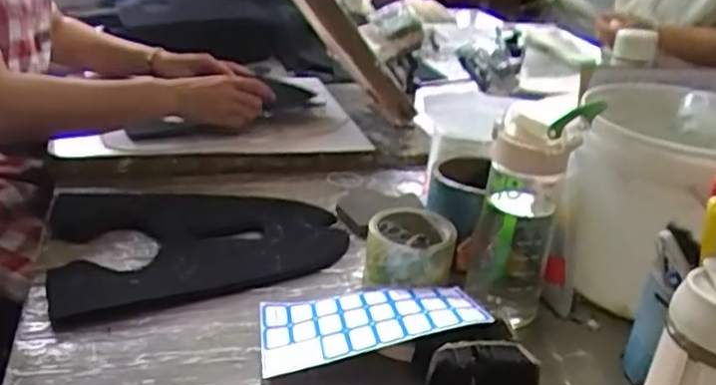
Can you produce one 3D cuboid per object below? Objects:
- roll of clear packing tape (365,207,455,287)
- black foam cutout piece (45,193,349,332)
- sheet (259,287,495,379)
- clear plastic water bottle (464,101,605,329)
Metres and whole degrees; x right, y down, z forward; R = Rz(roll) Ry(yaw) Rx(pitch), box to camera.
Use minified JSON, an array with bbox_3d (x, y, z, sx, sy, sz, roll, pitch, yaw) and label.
[{"bbox_3d":[0.056,0.060,0.726,0.091,0.065,0.092,5,25,-2],"label":"roll of clear packing tape"},{"bbox_3d":[-0.190,0.049,0.770,0.317,0.023,0.247,-9,29,-29],"label":"black foam cutout piece"},{"bbox_3d":[0.009,0.117,0.621,0.197,0.012,0.113,-11,19,-4],"label":"sheet"},{"bbox_3d":[0.160,0.016,0.643,0.090,0.222,0.083,17,27,22],"label":"clear plastic water bottle"}]

